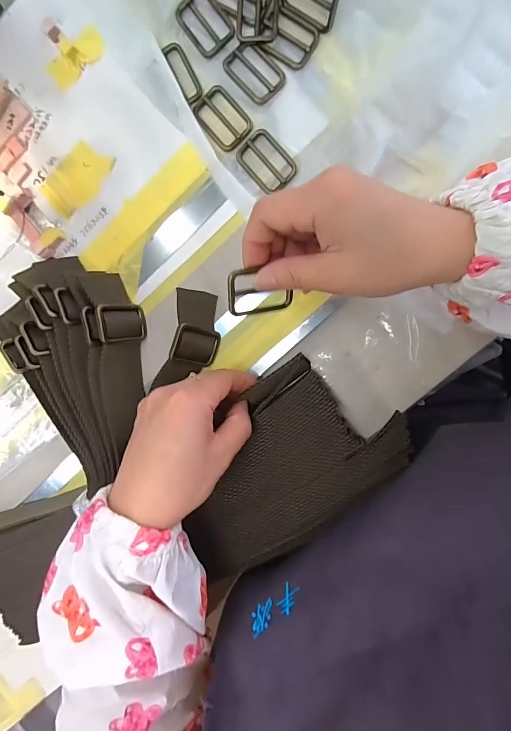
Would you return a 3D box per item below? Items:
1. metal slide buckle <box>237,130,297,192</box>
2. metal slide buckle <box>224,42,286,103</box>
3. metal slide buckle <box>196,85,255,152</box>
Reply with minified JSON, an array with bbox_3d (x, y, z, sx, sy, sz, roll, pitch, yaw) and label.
[{"bbox_3d":[0.008,-0.151,0.266,0.030,0.004,0.043,-40,89,9],"label":"metal slide buckle"},{"bbox_3d":[0.000,-0.215,0.261,0.030,0.004,0.042,-44,89,9],"label":"metal slide buckle"},{"bbox_3d":[-0.025,-0.184,0.267,0.030,0.004,0.044,-40,89,9],"label":"metal slide buckle"}]

